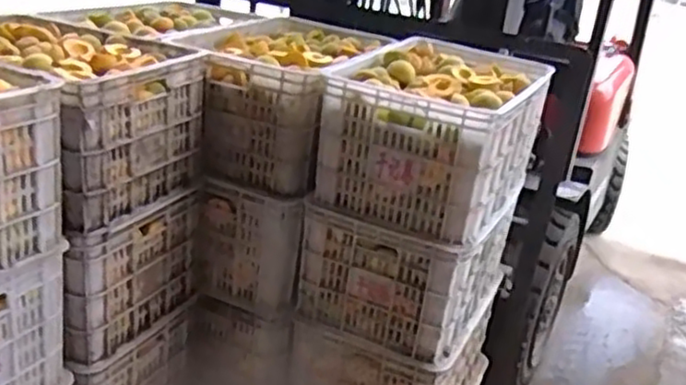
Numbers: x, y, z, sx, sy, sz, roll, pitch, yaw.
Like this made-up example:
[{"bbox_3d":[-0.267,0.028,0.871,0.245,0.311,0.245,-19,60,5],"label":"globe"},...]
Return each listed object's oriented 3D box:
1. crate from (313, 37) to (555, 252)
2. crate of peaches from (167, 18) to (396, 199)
[{"bbox_3d":[0.218,-0.136,1.523,0.360,0.286,0.498,18,24,23],"label":"crate"},{"bbox_3d":[-0.130,-0.226,1.649,0.369,0.270,0.523,16,24,20],"label":"crate of peaches"}]

